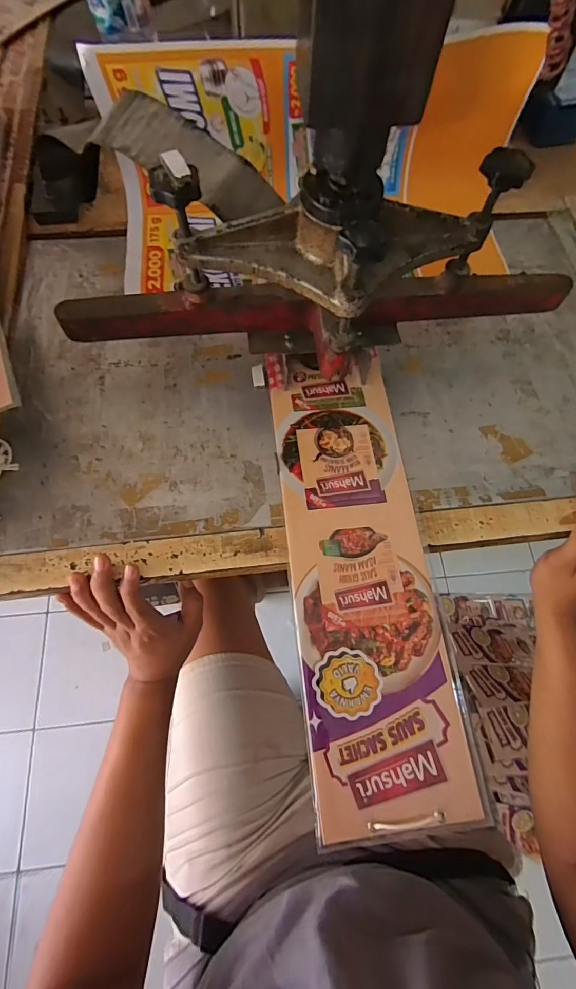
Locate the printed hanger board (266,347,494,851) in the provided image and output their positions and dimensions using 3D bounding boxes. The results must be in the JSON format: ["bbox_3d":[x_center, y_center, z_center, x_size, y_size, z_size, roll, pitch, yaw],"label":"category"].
[{"bbox_3d":[0.065,0.052,0.379,0.129,0.008,0.433,-6,70,-4],"label":"printed hanger board"}]

